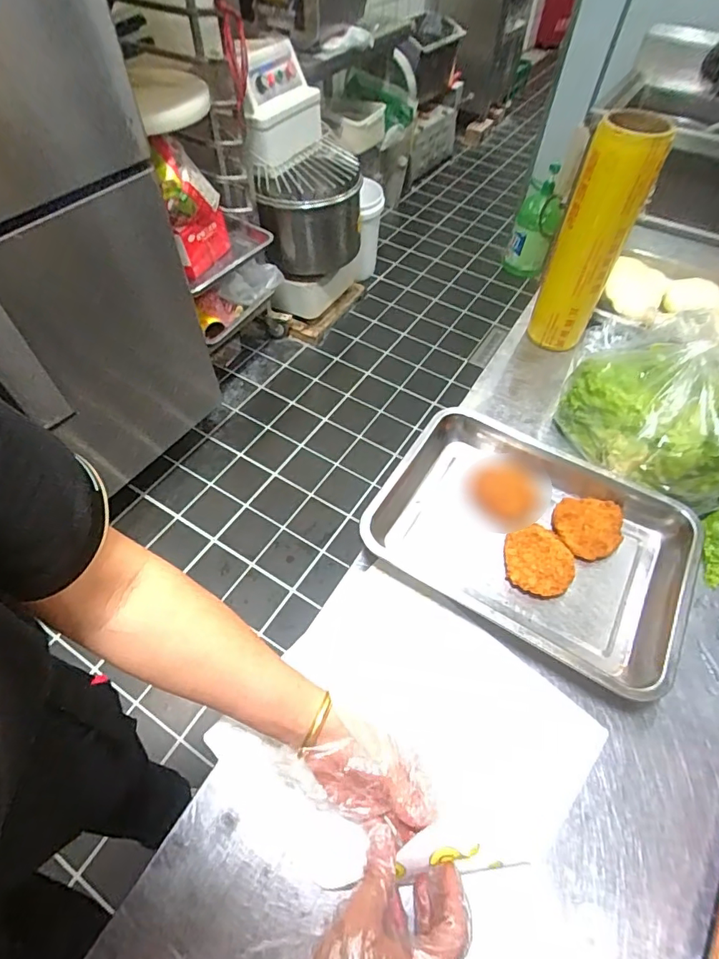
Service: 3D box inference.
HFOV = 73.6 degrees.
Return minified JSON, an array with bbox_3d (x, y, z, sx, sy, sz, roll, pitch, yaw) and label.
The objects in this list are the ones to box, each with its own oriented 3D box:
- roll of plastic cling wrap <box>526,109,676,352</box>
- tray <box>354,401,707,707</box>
[{"bbox_3d":[0.343,-0.350,0.722,0.093,0.317,0.073,20,55,13],"label":"roll of plastic cling wrap"},{"bbox_3d":[0.198,0.074,0.584,0.364,0.056,0.295,27,57,17],"label":"tray"}]

